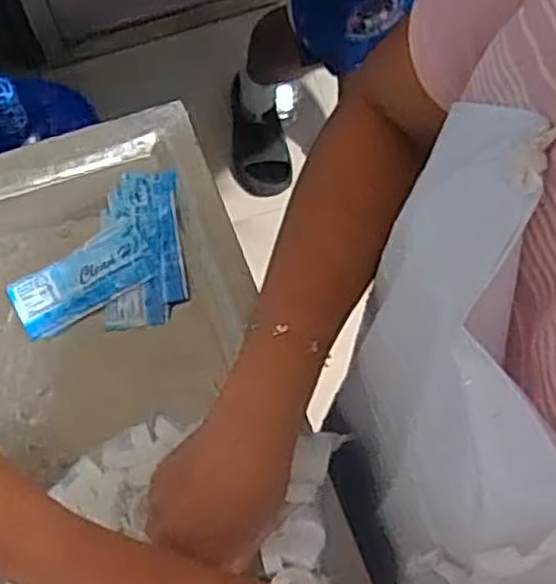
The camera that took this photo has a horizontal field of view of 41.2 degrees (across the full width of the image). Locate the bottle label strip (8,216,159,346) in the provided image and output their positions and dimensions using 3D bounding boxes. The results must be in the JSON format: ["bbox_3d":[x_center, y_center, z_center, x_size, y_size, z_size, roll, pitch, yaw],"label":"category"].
[{"bbox_3d":[-0.143,-0.011,0.553,0.114,0.004,0.052,-31,72,-12],"label":"bottle label strip"}]

